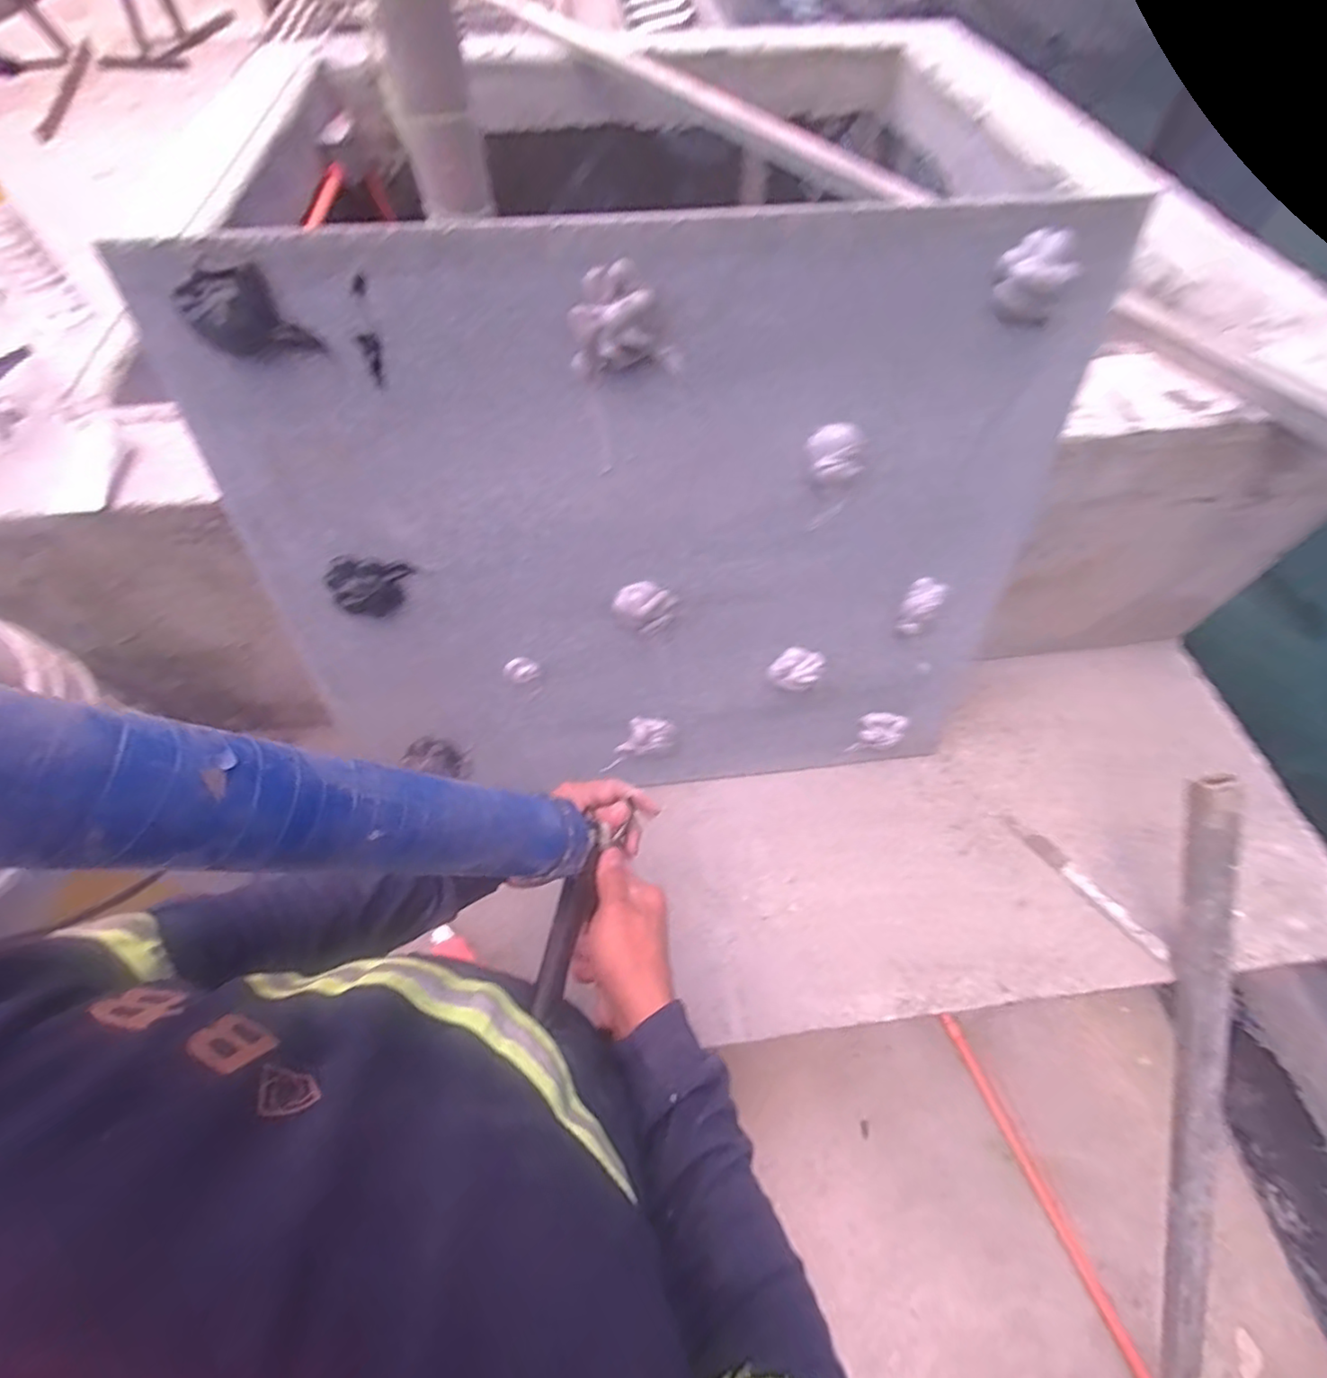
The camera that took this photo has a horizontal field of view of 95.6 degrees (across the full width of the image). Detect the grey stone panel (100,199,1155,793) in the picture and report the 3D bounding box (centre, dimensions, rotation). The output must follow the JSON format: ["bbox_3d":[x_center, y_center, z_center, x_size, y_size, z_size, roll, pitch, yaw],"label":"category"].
[{"bbox_3d":[-0.002,-0.106,0.603,0.733,0.561,0.031,-4,42,-4],"label":"grey stone panel"}]

